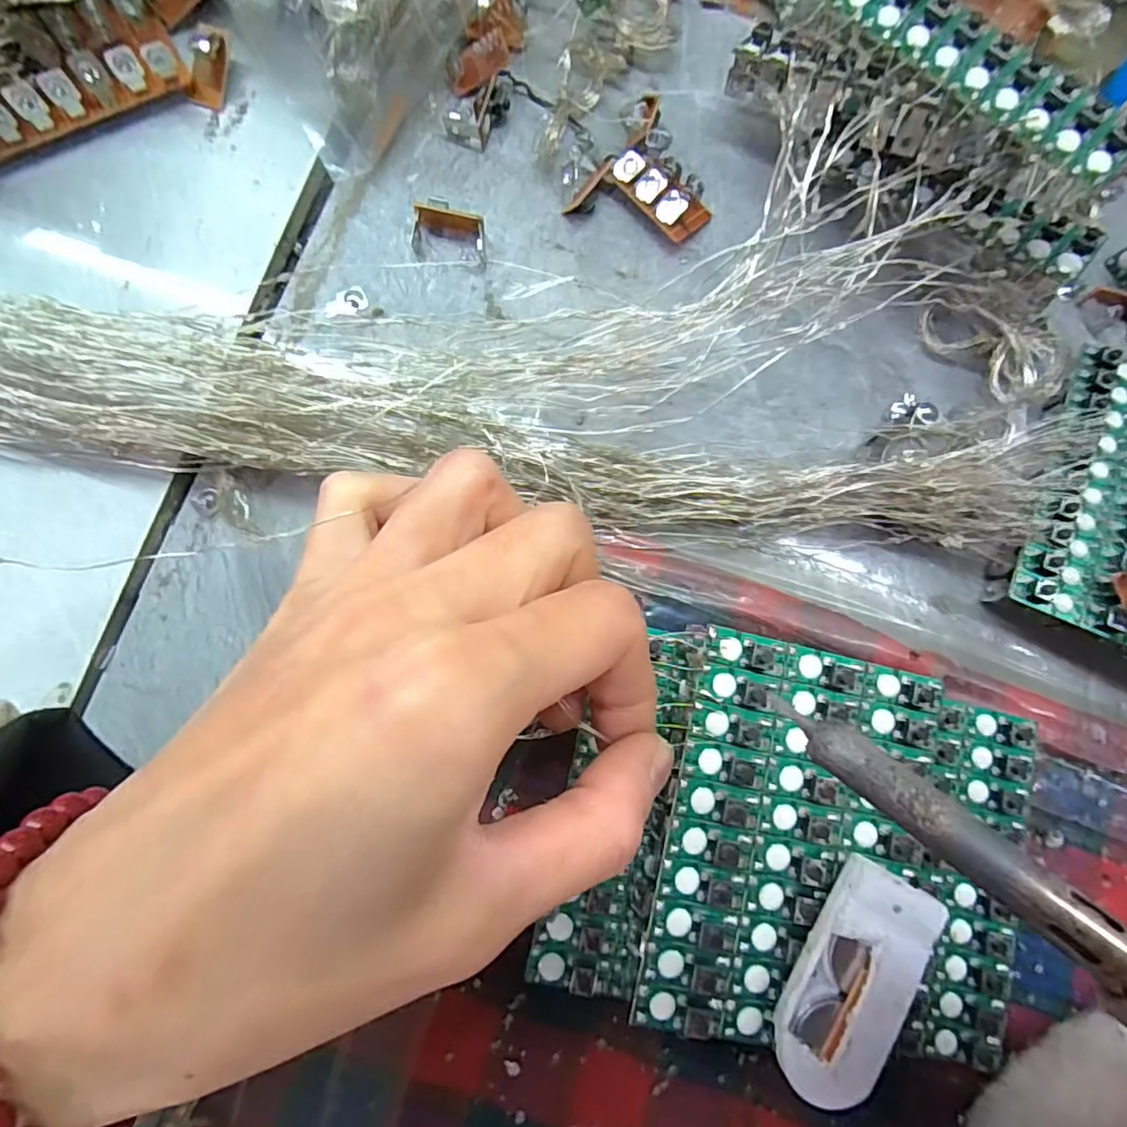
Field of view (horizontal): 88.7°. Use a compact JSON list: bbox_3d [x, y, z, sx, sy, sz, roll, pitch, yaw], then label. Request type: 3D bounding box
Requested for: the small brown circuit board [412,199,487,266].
[{"bbox_3d":[-0.036,-0.106,0.185,0.022,0.008,0.016,6,83,-5],"label":"small brown circuit board"}]

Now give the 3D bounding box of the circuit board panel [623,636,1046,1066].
[{"bbox_3d":[0.078,0.075,0.149,0.107,0.012,0.094,16,83,-13],"label":"circuit board panel"}]

